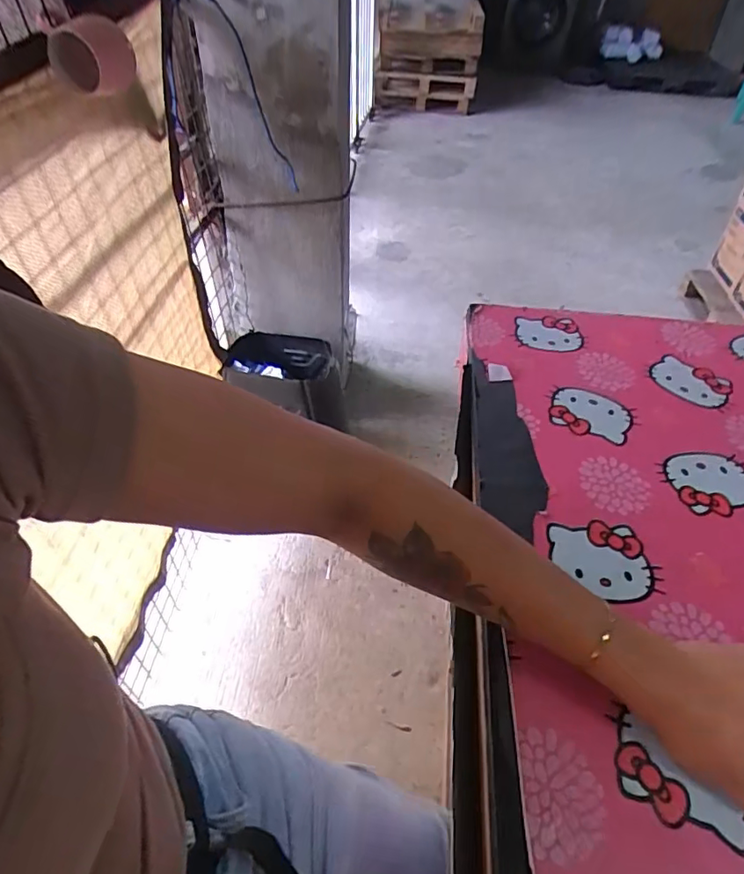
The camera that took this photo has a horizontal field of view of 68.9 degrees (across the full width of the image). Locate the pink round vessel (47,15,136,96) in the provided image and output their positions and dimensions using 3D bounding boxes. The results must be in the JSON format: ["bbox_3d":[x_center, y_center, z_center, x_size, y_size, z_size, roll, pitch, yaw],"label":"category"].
[{"bbox_3d":[-0.387,-0.529,0.747,0.075,0.088,0.085,8,45,4],"label":"pink round vessel"}]

